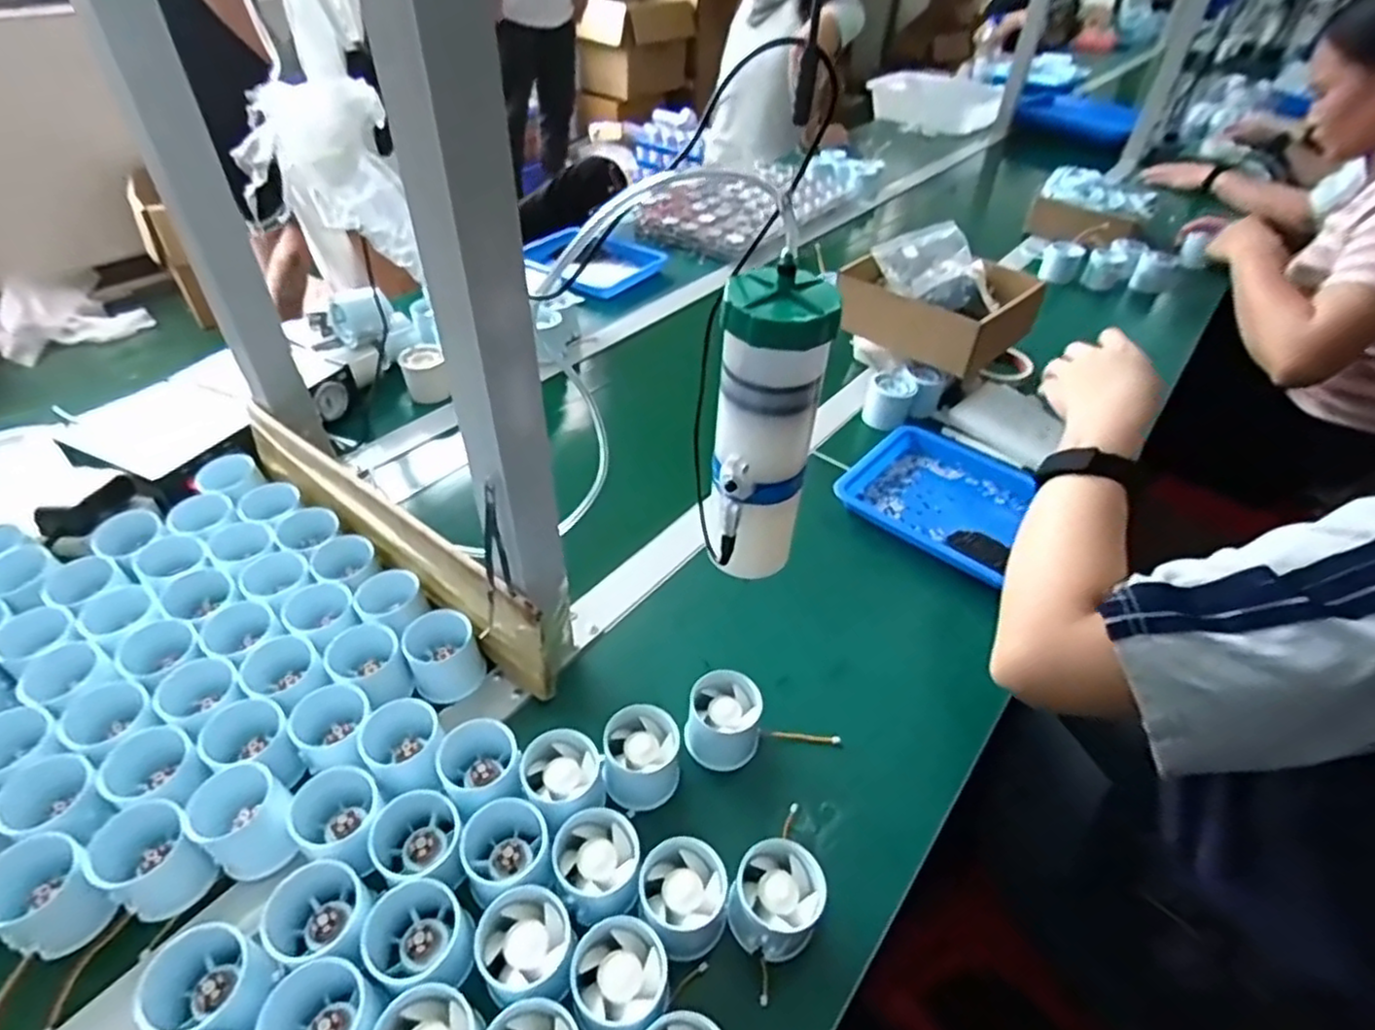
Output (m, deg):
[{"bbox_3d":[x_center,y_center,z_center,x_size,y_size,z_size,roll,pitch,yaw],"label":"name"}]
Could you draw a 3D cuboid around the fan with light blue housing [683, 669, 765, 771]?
[{"bbox_3d":[0.027,0.153,0.516,0.053,0.053,0.053,9,44,8],"label":"fan with light blue housing"}]

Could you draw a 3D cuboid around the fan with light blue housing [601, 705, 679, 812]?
[{"bbox_3d":[-0.032,0.173,0.493,0.053,0.051,0.052,1,43,-1],"label":"fan with light blue housing"}]

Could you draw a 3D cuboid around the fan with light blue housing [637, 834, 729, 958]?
[{"bbox_3d":[-0.003,0.234,0.425,0.051,0.042,0.053,1,43,-1],"label":"fan with light blue housing"}]

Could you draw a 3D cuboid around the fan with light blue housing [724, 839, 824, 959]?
[{"bbox_3d":[0.055,0.235,0.425,0.051,0.041,0.054,22,47,21],"label":"fan with light blue housing"}]

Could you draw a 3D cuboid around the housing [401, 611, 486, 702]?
[{"bbox_3d":[-0.192,0.111,0.549,0.053,0.049,0.054,-15,46,-17],"label":"housing"}]

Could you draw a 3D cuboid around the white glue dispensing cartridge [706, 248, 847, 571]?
[{"bbox_3d":[0.044,-0.043,0.389,0.055,0.180,0.053,6,43,5],"label":"white glue dispensing cartridge"}]

